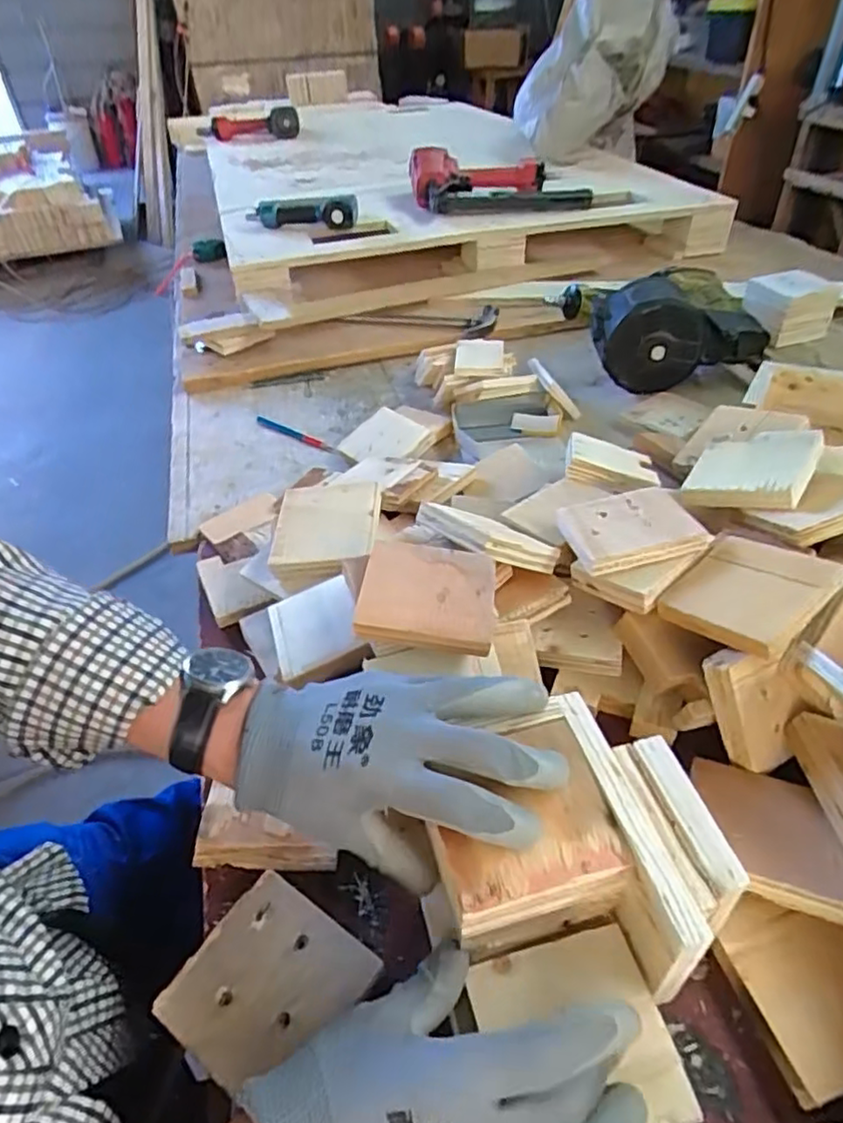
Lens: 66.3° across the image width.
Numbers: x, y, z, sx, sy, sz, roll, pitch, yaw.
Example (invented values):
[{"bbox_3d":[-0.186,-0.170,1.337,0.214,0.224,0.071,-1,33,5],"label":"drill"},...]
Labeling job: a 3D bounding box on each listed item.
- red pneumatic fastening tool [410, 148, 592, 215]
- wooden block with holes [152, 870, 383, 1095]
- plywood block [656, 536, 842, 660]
[{"bbox_3d":[0.152,-0.719,1.210,0.325,0.099,0.185,-1,43,3],"label":"red pneumatic fastening tool"},{"bbox_3d":[-0.084,0.229,0.350,0.086,0.008,0.087,24,49,27],"label":"wooden block with holes"},{"bbox_3d":[0.227,0.021,0.450,0.090,0.017,0.089,-39,35,-22],"label":"plywood block"}]

